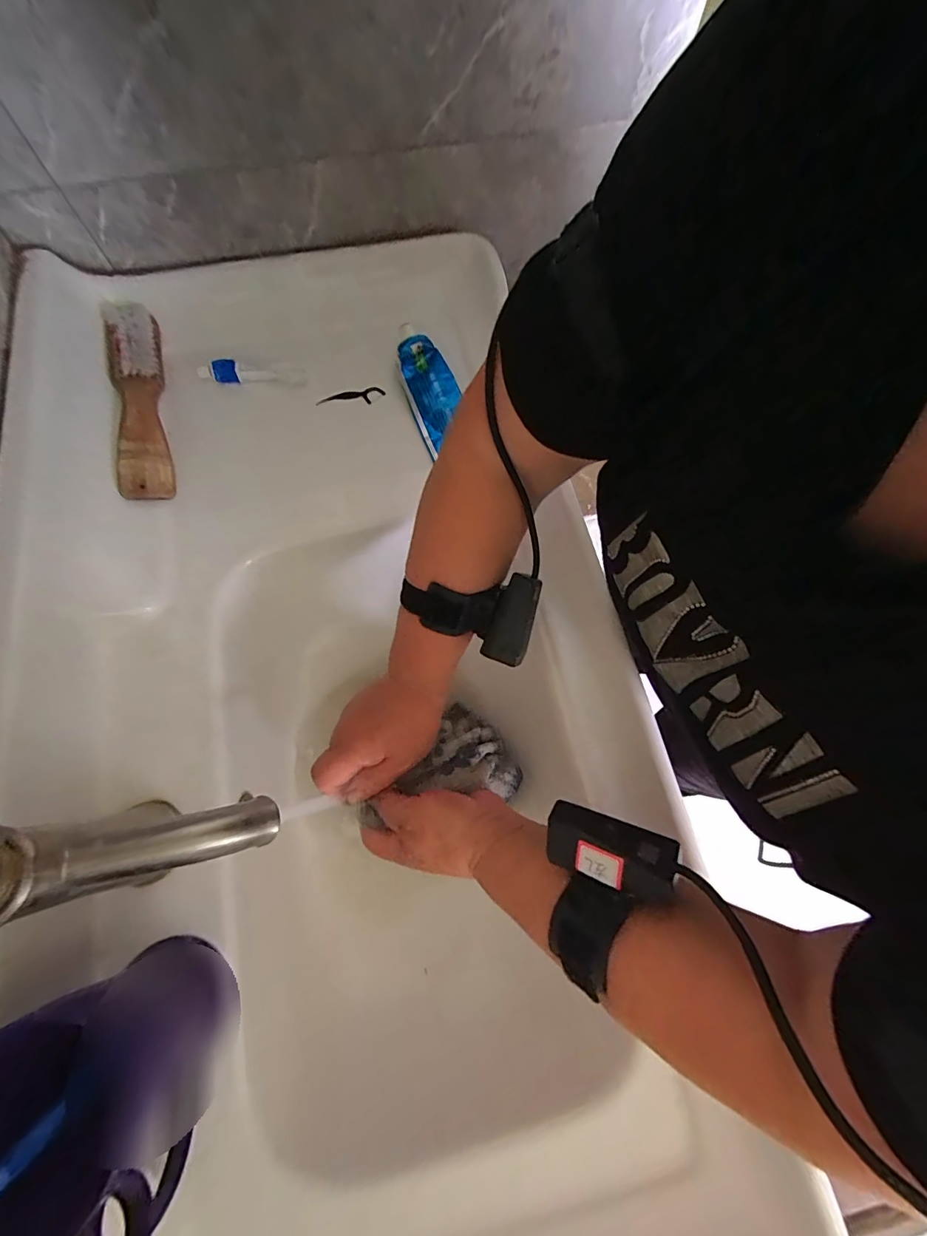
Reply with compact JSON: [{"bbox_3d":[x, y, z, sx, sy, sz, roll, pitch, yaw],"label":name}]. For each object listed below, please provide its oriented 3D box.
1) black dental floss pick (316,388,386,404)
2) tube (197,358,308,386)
[{"bbox_3d":[-0.117,-0.231,0.465,0.069,0.009,0.018,-18,72,-6],"label":"black dental floss pick"},{"bbox_3d":[-0.222,-0.258,0.468,0.105,0.015,0.024,-5,110,-8],"label":"tube"}]

